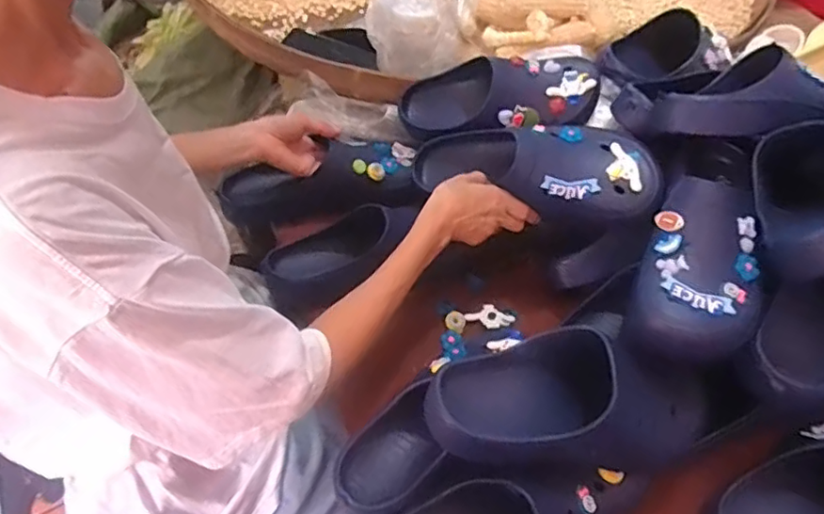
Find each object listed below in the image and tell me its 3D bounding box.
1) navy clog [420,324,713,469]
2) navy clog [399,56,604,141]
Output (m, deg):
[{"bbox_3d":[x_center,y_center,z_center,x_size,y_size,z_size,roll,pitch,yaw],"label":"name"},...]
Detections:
[{"bbox_3d":[0.156,0.129,0.545,0.285,0.101,0.108,-6,51,-7],"label":"navy clog"},{"bbox_3d":[0.105,-0.206,0.774,0.255,0.098,0.100,1,48,24],"label":"navy clog"}]

